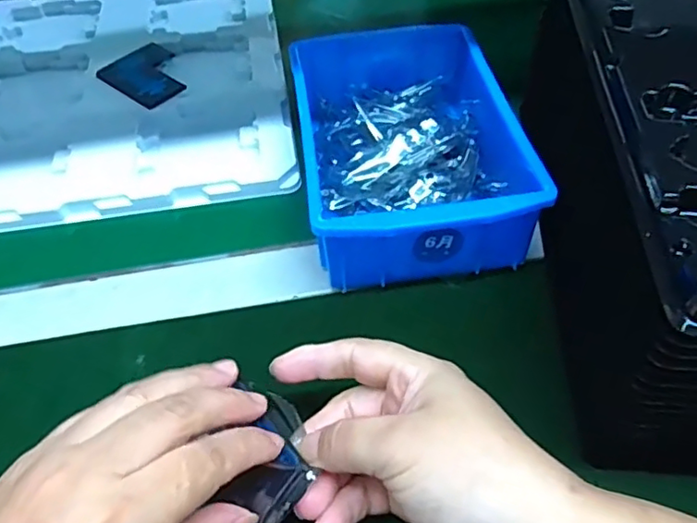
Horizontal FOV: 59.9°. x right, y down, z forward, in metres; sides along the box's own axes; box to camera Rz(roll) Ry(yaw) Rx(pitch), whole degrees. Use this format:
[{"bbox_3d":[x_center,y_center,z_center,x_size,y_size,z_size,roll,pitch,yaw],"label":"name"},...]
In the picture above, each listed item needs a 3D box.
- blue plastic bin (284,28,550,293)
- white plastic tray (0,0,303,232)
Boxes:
[{"bbox_3d":[0.035,-0.077,0.400,0.126,0.063,0.192,-7,50,-3],"label":"blue plastic bin"},{"bbox_3d":[-0.194,-0.154,0.512,0.274,0.012,0.315,-9,50,-4],"label":"white plastic tray"}]

